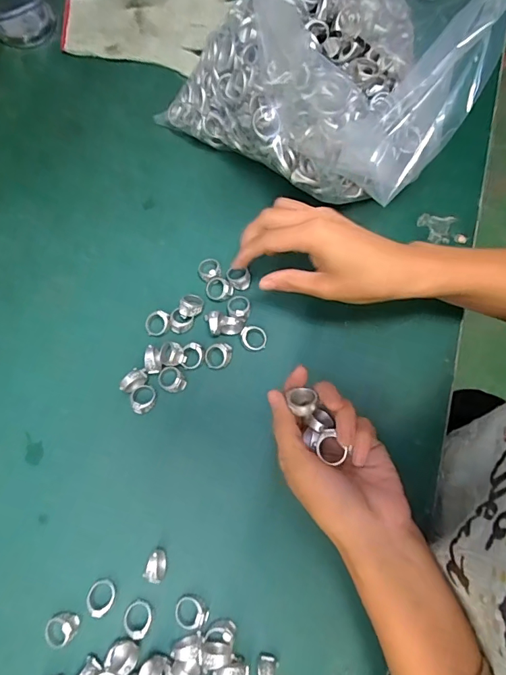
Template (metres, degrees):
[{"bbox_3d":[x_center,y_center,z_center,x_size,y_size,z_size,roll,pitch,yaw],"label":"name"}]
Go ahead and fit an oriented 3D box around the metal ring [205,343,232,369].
[{"bbox_3d":[-0.029,0.015,0.375,0.023,0.013,0.019,-8,72,0],"label":"metal ring"}]

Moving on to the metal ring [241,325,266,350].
[{"bbox_3d":[0.001,0.000,0.379,0.022,0.008,0.021,-1,73,2],"label":"metal ring"}]

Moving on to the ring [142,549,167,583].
[{"bbox_3d":[-0.071,0.169,0.326,0.014,0.017,0.020,24,75,9],"label":"ring"}]

